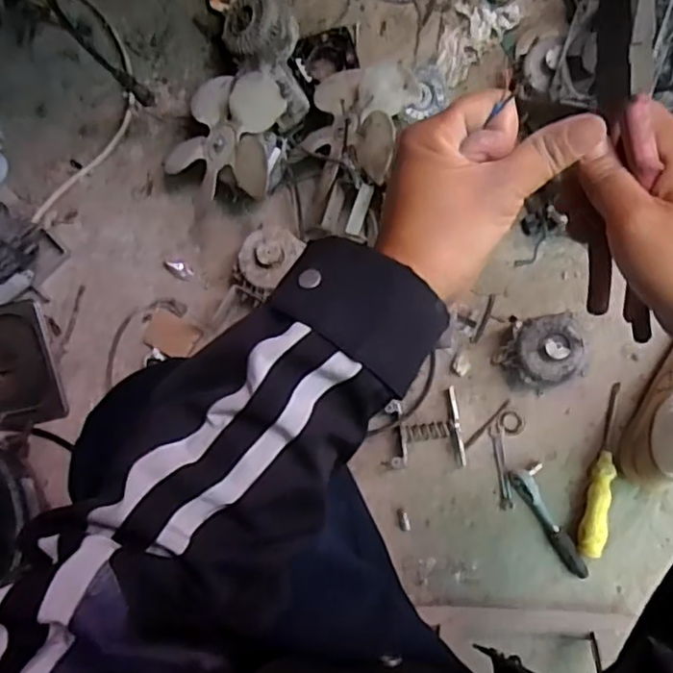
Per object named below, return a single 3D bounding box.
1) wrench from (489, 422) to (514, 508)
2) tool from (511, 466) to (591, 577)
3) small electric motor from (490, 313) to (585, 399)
[{"bbox_3d":[0.205,0.161,0.777,0.017,0.004,0.105,-6,84,3],"label":"wrench"},{"bbox_3d":[0.264,0.224,0.760,0.037,0.021,0.147,-31,83,0],"label":"tool"},{"bbox_3d":[0.244,0.020,0.754,0.093,0.075,0.085,-7,84,3],"label":"small electric motor"}]

